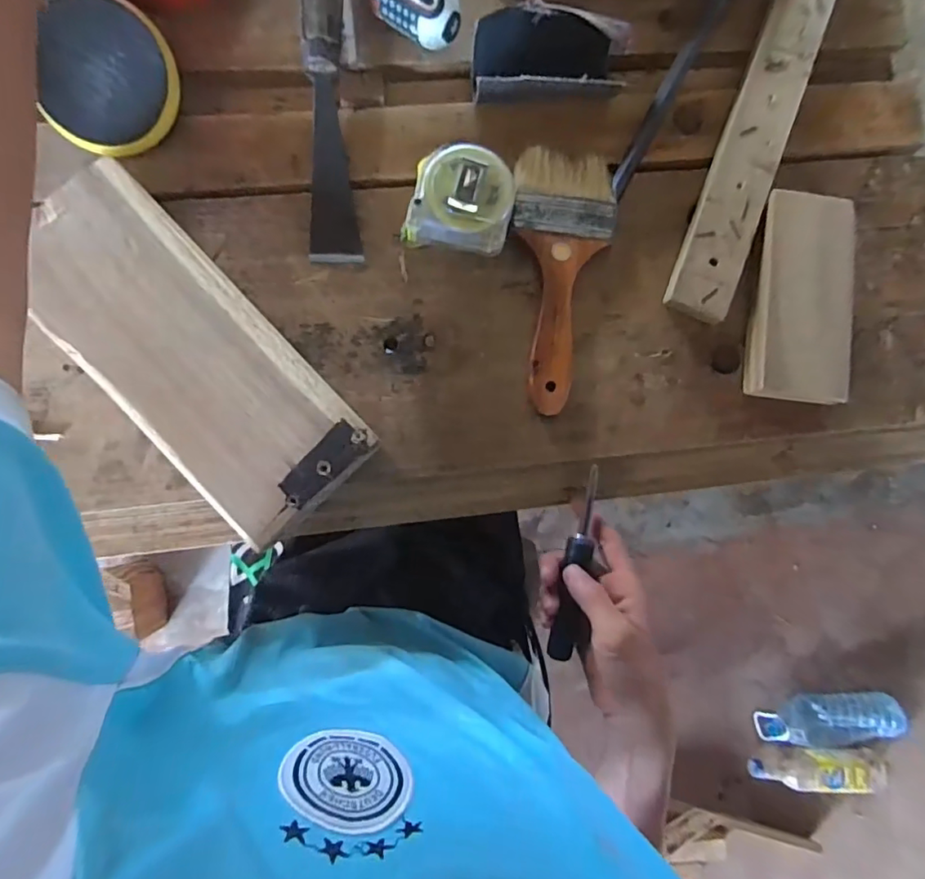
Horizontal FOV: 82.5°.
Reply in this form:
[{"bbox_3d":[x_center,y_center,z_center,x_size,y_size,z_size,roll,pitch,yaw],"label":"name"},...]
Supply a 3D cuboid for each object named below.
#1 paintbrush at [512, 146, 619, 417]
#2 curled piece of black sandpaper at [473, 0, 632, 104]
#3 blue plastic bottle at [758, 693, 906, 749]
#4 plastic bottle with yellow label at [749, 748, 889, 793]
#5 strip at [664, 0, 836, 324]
[{"bbox_3d":[0.068,-0.109,0.366,0.068,0.013,0.180,3,86,-4],"label":"paintbrush"},{"bbox_3d":[0.060,-0.259,0.361,0.105,0.040,0.064,-1,86,-5],"label":"curled piece of black sandpaper"},{"bbox_3d":[0.784,0.604,1.131,0.285,0.089,0.107,-8,87,-5],"label":"blue plastic bottle"},{"bbox_3d":[0.752,0.701,1.128,0.270,0.087,0.084,1,86,-4],"label":"plastic bottle with yellow label"},{"bbox_3d":[0.251,-0.321,0.392,0.046,0.021,0.503,21,85,-3],"label":"strip"}]

